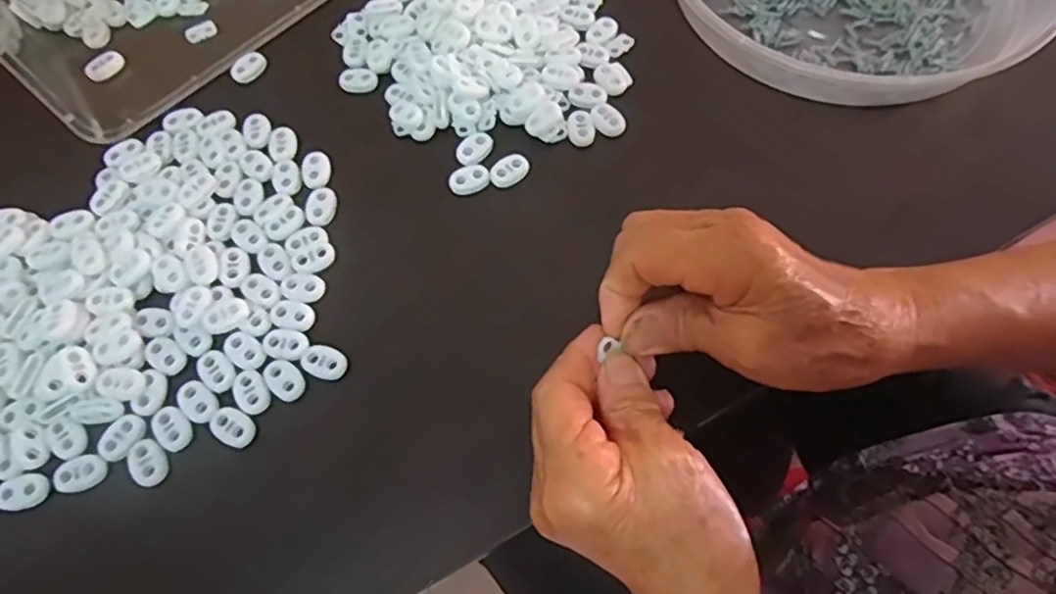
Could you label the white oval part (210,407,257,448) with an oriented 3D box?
[{"bbox_3d":[-0.139,0.061,0.303,0.023,0.004,0.015,25,70,12],"label":"white oval part"}]

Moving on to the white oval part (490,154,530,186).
[{"bbox_3d":[-0.010,-0.070,0.357,0.022,0.005,0.015,-38,70,-13],"label":"white oval part"}]

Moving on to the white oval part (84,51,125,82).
[{"bbox_3d":[-0.260,-0.142,0.395,0.013,0.007,0.023,33,72,13],"label":"white oval part"}]

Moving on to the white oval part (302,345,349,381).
[{"bbox_3d":[-0.100,0.031,0.314,0.023,0.004,0.016,19,69,10],"label":"white oval part"}]

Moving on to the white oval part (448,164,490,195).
[{"bbox_3d":[-0.033,-0.065,0.357,0.022,0.007,0.015,-17,67,-5],"label":"white oval part"}]

